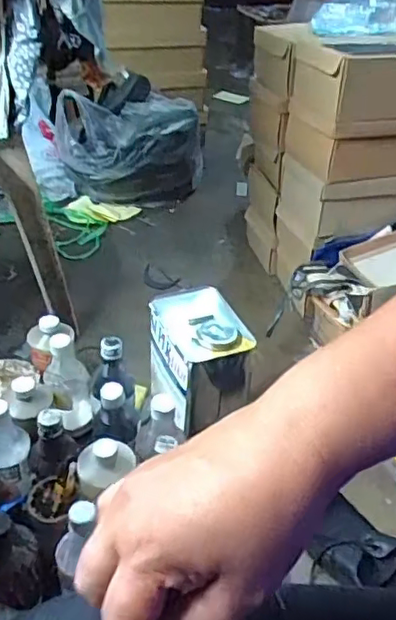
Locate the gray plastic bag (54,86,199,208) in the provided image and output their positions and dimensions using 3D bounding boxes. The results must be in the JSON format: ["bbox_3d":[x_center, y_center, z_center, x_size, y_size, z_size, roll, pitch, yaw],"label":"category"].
[{"bbox_3d":[-0.172,-0.417,1.586,0.385,0.247,0.165,-6,38,-12],"label":"gray plastic bag"}]

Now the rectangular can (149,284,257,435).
[{"bbox_3d":[0.001,0.067,0.872,0.114,0.130,0.146,-13,40,-20],"label":"rectangular can"}]

